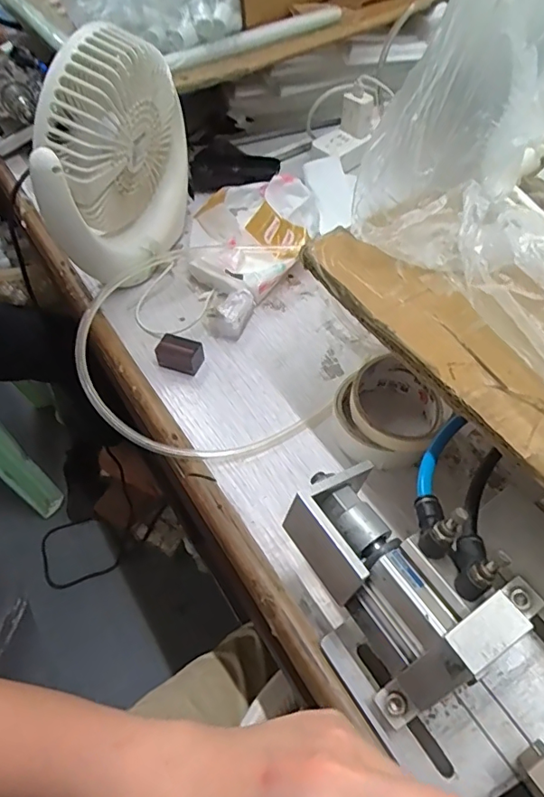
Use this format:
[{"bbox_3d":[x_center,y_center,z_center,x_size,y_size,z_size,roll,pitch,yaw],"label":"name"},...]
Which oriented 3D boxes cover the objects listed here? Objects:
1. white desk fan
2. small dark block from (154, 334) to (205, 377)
[{"bbox_3d":[-0.146,-0.221,0.486,0.080,0.212,0.169,10,55,10],"label":"white desk fan"},{"bbox_3d":[-0.087,-0.041,0.474,0.042,0.023,0.026,16,57,14],"label":"small dark block"}]

